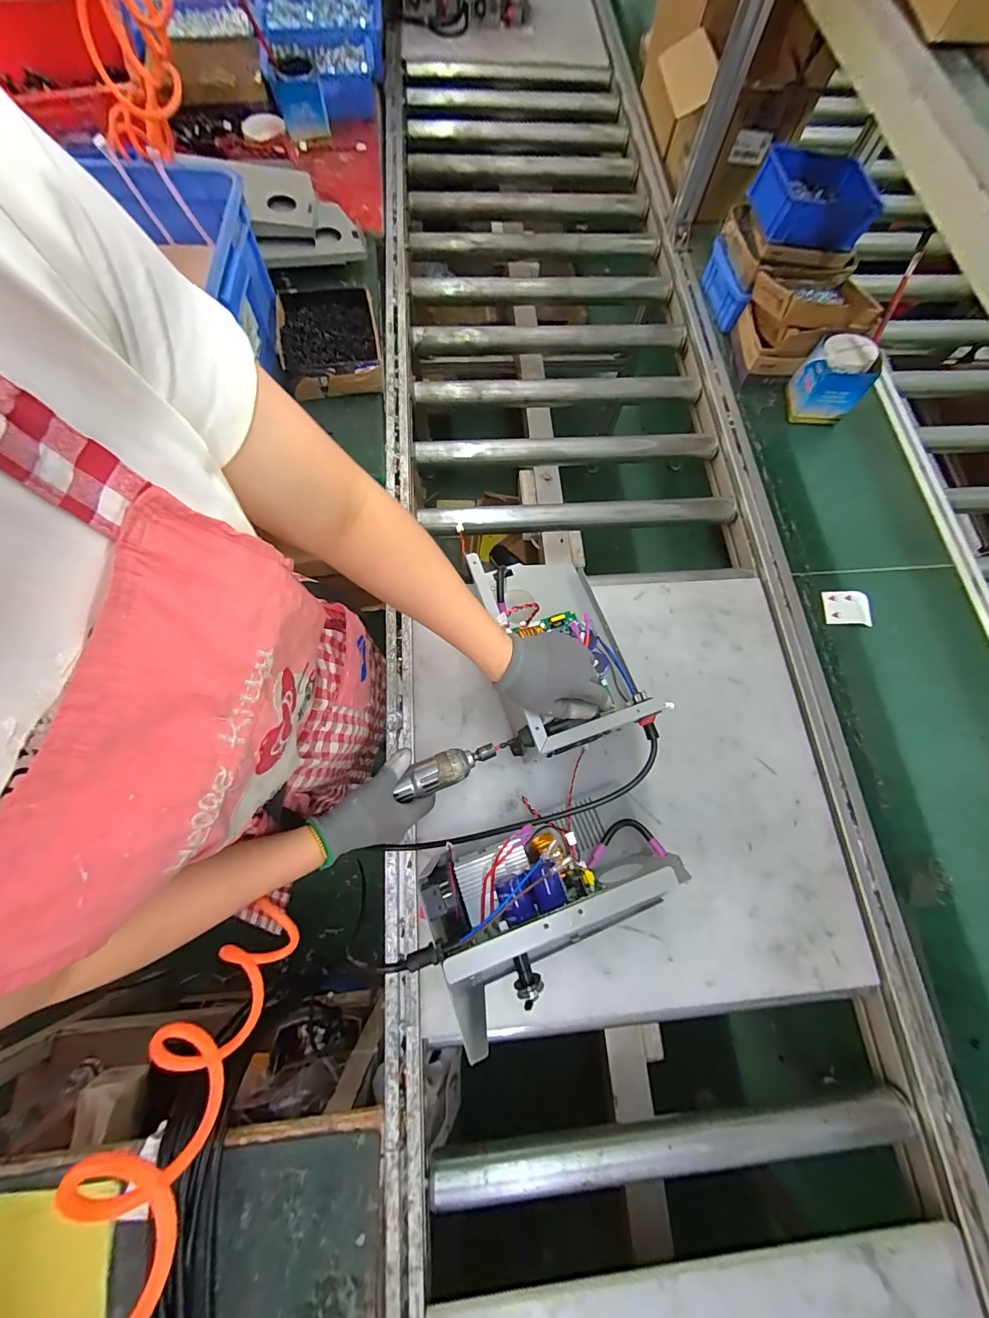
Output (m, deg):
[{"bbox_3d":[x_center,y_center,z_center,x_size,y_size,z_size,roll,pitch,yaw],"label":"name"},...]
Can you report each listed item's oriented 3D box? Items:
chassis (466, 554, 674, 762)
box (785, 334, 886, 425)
[{"bbox_3d":[0.077,-0.026,0.549,0.177,0.109,0.273,-15,72,-6],"label":"chassis"},{"bbox_3d":[0.624,-0.512,0.797,0.104,0.130,0.091,6,71,1],"label":"box"}]

